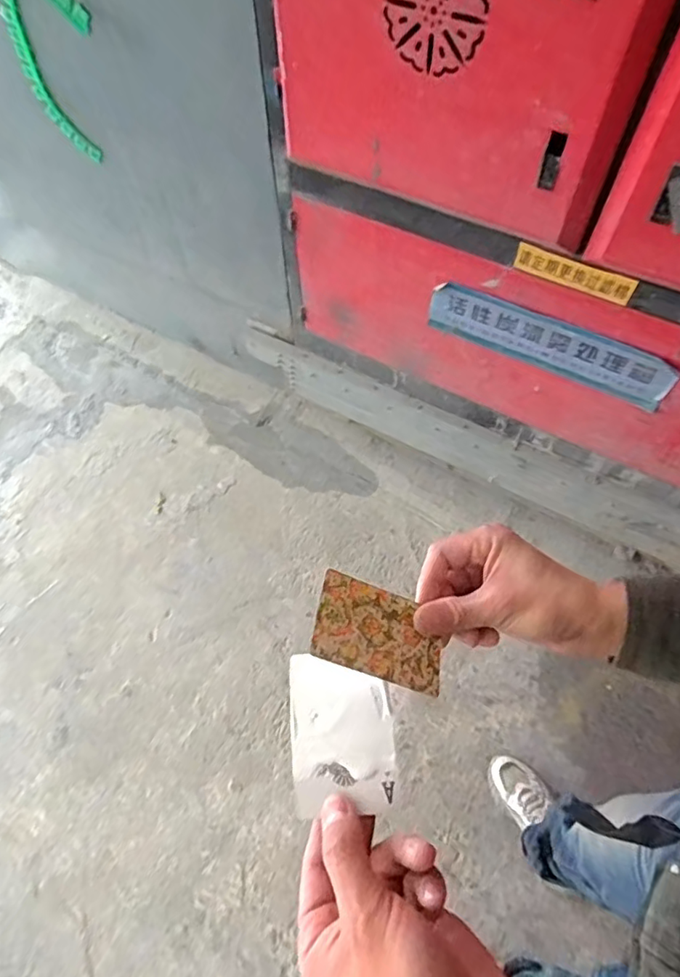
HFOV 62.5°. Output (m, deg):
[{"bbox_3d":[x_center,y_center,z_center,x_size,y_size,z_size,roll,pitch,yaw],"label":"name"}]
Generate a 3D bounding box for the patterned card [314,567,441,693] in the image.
[{"bbox_3d":[0.025,0.088,0.342,0.085,0.004,0.055,25,50,-14],"label":"patterned card"}]

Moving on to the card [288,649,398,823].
[{"bbox_3d":[0.001,0.134,0.314,0.056,0.006,0.081,-5,57,1],"label":"card"}]

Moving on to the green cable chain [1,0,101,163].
[{"bbox_3d":[-0.566,-0.855,1.143,0.232,0.353,0.045,30,65,18],"label":"green cable chain"}]

